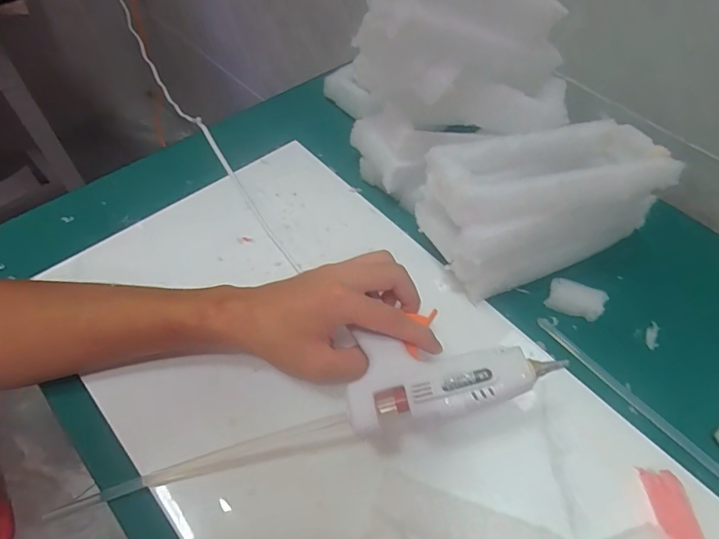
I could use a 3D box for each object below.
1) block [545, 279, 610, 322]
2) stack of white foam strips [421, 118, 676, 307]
[{"bbox_3d":[0.202,0.029,0.413,0.050,0.020,0.026,18,57,7],"label":"block"},{"bbox_3d":[0.170,-0.063,0.398,0.224,0.114,0.095,-15,59,-14],"label":"stack of white foam strips"}]

